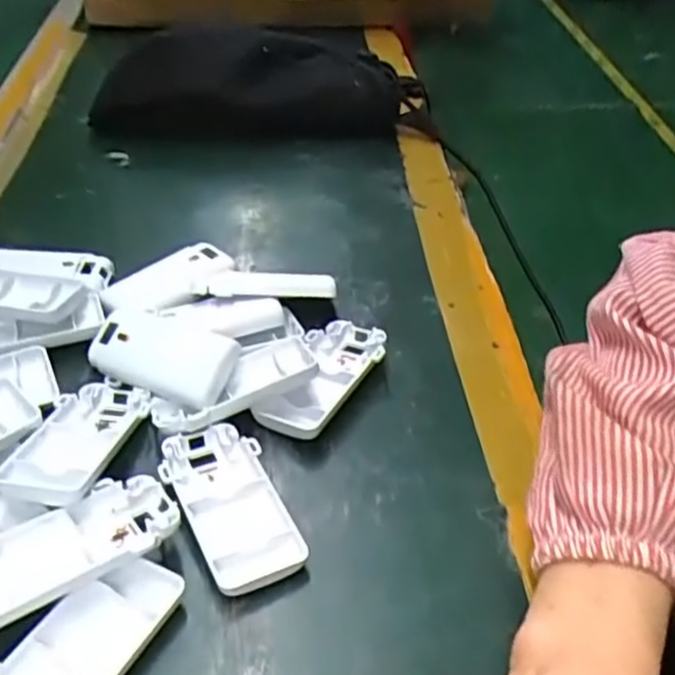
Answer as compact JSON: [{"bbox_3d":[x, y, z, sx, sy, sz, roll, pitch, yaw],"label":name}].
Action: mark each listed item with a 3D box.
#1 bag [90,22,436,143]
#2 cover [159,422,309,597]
[{"bbox_3d":[-0.064,-0.241,0.668,0.322,0.058,0.146,-6,43,-12],"label":"bag"},{"bbox_3d":[-0.053,0.082,0.356,0.048,0.014,0.094,-17,46,-22],"label":"cover"}]

